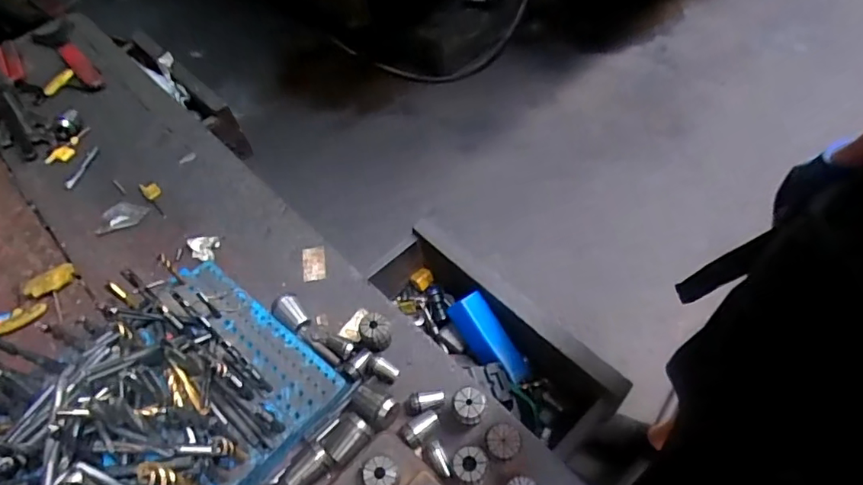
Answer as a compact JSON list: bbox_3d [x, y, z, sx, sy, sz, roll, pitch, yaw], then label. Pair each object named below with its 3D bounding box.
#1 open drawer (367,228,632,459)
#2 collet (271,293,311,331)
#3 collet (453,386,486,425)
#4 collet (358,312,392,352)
[{"bbox_3d":[0.068,0.124,0.645,0.102,0.093,0.306,-39,60,-21],"label":"open drawer"},{"bbox_3d":[-0.151,0.076,0.557,0.028,0.025,0.040,-32,58,-17],"label":"collet"},{"bbox_3d":[0.036,0.153,0.476,0.027,0.033,0.032,-9,54,-2],"label":"collet"},{"bbox_3d":[-0.056,0.091,0.527,0.030,0.034,0.028,-2,54,3],"label":"collet"}]

